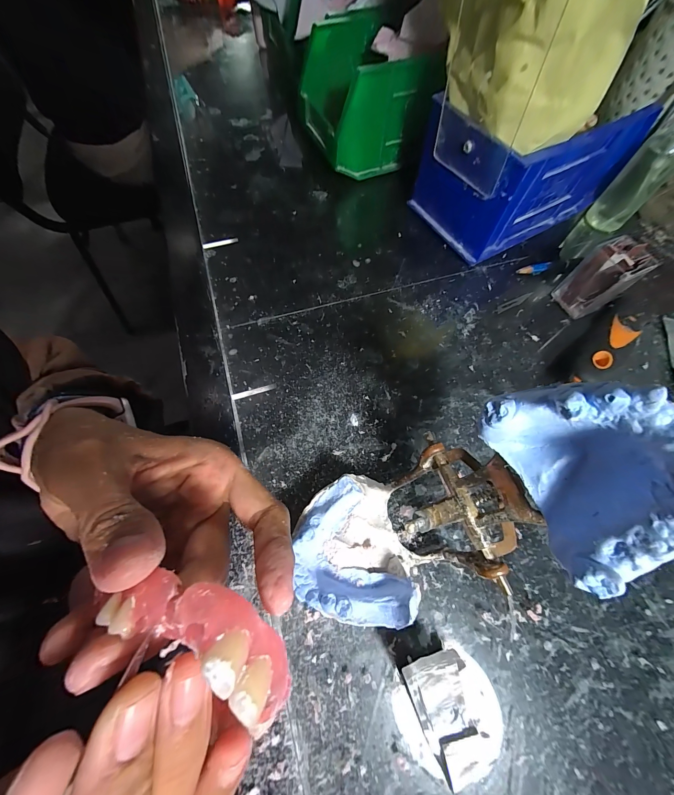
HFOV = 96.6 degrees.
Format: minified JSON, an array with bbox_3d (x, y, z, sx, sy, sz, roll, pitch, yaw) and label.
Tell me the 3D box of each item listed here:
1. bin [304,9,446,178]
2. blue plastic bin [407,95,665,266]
[{"bbox_3d":[0.023,-0.304,0.310,0.108,0.086,0.115,-25,70,-11],"label":"bin"},{"bbox_3d":[0.166,-0.211,0.271,0.155,0.088,0.096,-29,70,-12],"label":"blue plastic bin"}]

